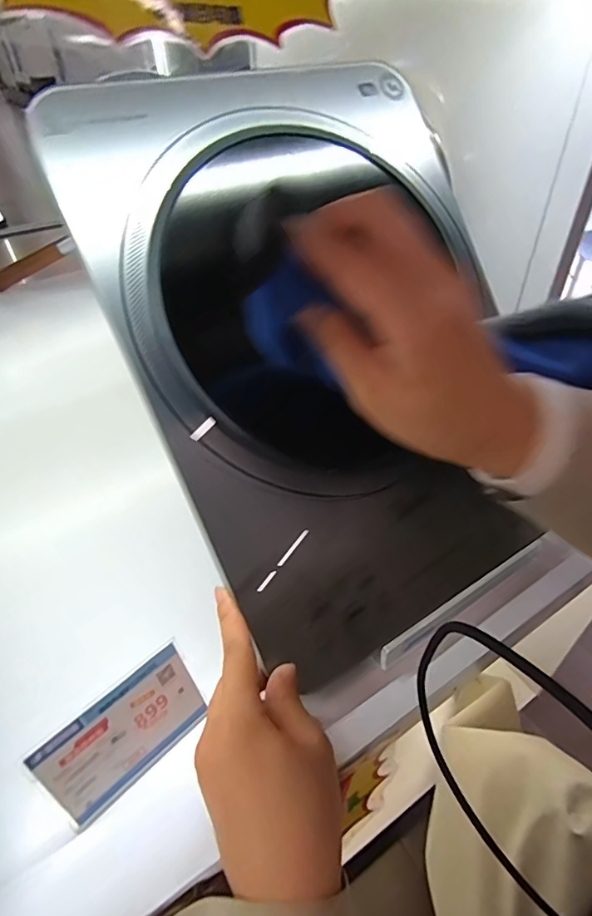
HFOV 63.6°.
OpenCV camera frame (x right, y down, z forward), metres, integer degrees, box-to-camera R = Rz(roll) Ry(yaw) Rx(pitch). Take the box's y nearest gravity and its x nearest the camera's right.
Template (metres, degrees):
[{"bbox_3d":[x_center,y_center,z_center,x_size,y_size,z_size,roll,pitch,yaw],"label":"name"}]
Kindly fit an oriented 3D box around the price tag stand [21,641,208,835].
[{"bbox_3d":[-0.103,0.169,0.295,0.095,0.064,0.029,-33,50,-31],"label":"price tag stand"}]

